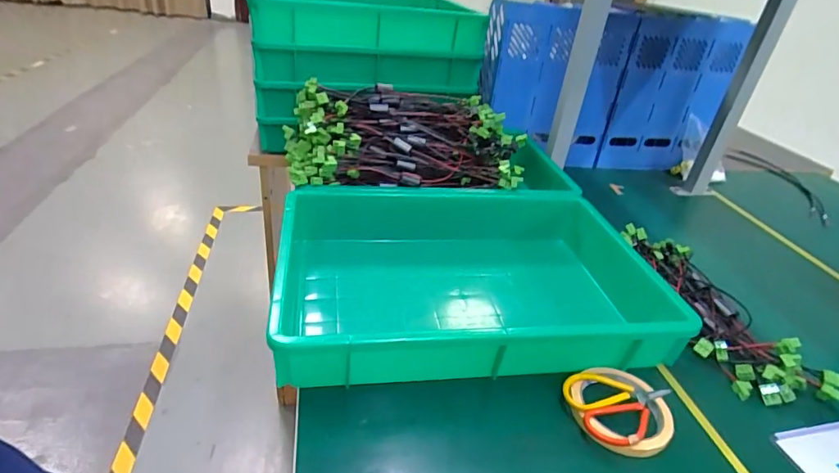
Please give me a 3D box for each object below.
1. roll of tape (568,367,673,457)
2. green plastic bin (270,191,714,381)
[{"bbox_3d":[0.192,0.169,0.462,0.095,0.022,0.094,5,31,-3],"label":"roll of tape"},{"bbox_3d":[0.058,0.041,0.590,0.429,0.079,0.314,0,32,-11],"label":"green plastic bin"}]

